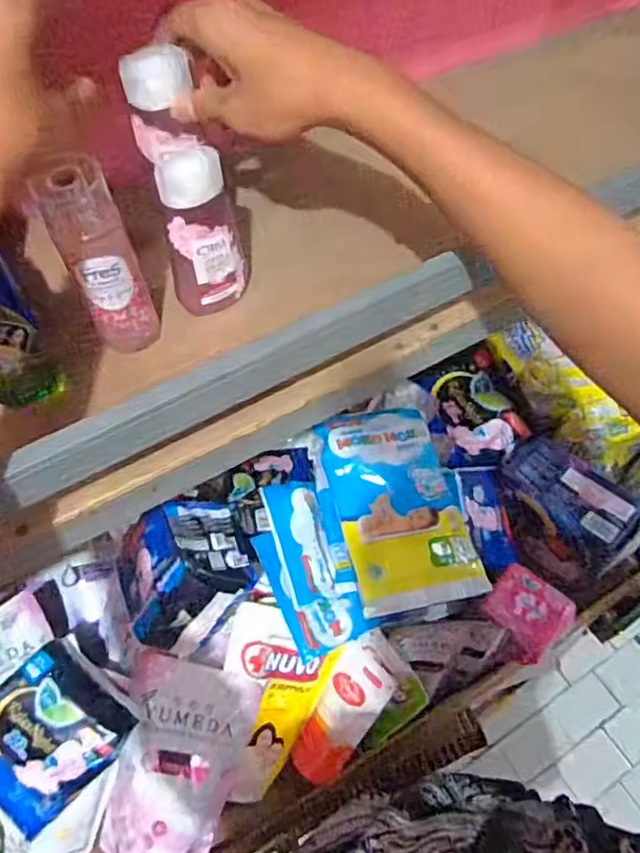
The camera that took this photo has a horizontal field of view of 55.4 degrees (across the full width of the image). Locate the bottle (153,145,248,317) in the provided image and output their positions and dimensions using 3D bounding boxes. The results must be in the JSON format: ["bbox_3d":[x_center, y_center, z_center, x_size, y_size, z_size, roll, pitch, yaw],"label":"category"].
[{"bbox_3d":[-0.084,-0.133,0.439,0.054,0.131,0.034,-11,57,-4],"label":"bottle"}]

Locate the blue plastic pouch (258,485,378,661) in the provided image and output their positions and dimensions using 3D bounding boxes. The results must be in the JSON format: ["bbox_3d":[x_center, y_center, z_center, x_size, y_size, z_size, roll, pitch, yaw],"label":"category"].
[{"bbox_3d":[-0.005,0.141,0.645,0.071,0.038,0.182,-16,71,-7],"label":"blue plastic pouch"}]

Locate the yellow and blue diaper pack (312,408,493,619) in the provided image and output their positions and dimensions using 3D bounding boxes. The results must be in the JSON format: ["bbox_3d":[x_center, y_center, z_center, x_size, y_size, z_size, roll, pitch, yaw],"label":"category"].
[{"bbox_3d":[0.088,0.080,0.661,0.137,0.053,0.219,-12,57,-5],"label":"yellow and blue diaper pack"}]

